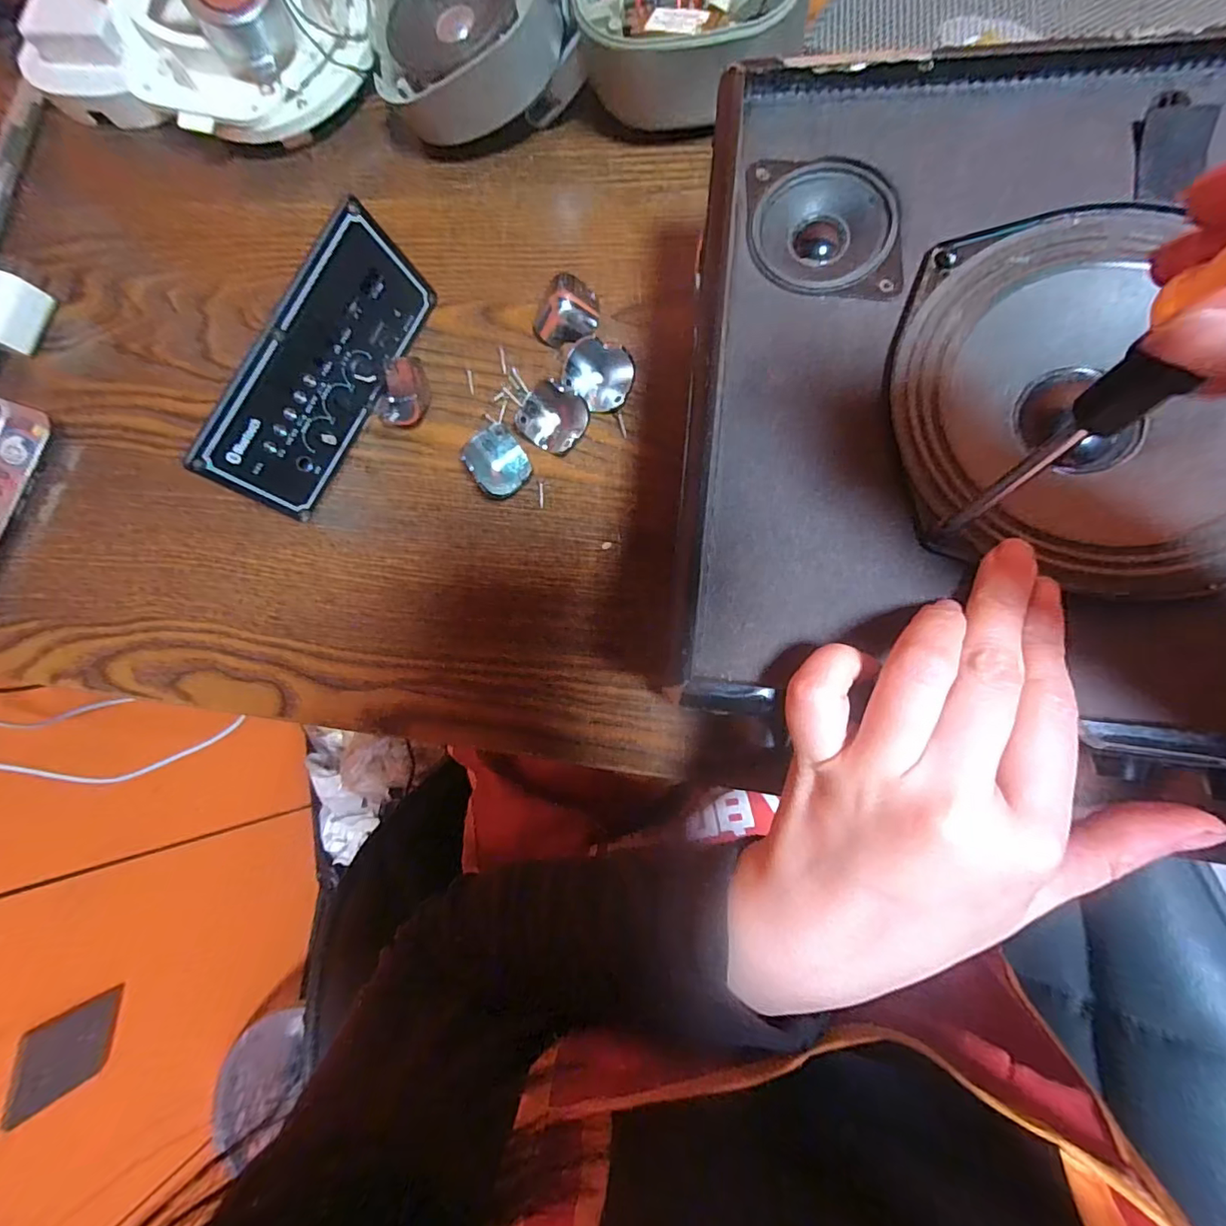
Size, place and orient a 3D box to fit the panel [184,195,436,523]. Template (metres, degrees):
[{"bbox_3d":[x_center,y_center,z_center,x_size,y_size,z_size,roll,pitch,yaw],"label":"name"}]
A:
[{"bbox_3d":[-0.154,-0.127,0.278,0.026,0.061,0.146,27,87,26],"label":"panel"}]

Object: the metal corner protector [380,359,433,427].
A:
[{"bbox_3d":[-0.116,-0.122,0.295,0.028,0.012,0.036,20,87,8],"label":"metal corner protector"}]

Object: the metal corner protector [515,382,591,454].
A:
[{"bbox_3d":[-0.031,-0.102,0.281,0.032,0.015,0.031,-1,84,6],"label":"metal corner protector"}]

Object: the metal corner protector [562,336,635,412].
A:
[{"bbox_3d":[-0.007,-0.124,0.278,0.034,0.018,0.031,-1,84,6],"label":"metal corner protector"}]

